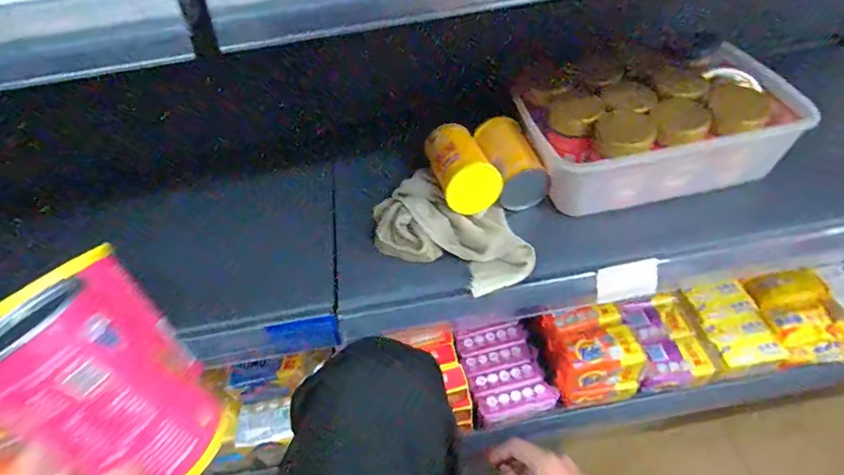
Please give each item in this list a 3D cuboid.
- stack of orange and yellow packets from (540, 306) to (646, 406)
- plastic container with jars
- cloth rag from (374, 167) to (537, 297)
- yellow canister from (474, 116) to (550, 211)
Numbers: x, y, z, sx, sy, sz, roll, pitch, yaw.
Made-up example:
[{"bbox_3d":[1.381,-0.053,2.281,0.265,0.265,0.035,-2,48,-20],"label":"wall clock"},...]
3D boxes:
[{"bbox_3d":[0.263,0.185,0.724,0.121,0.103,0.110,-11,50,-3],"label":"stack of orange and yellow packets"},{"bbox_3d":[0.290,-0.138,0.584,0.295,0.113,0.172,-10,49,-3],"label":"plastic container with jars"},{"bbox_3d":[0.039,-0.008,0.559,0.199,0.038,0.121,25,57,24],"label":"cloth rag"},{"bbox_3d":[0.114,-0.096,0.601,0.061,0.061,0.131,-13,50,-5],"label":"yellow canister"}]

